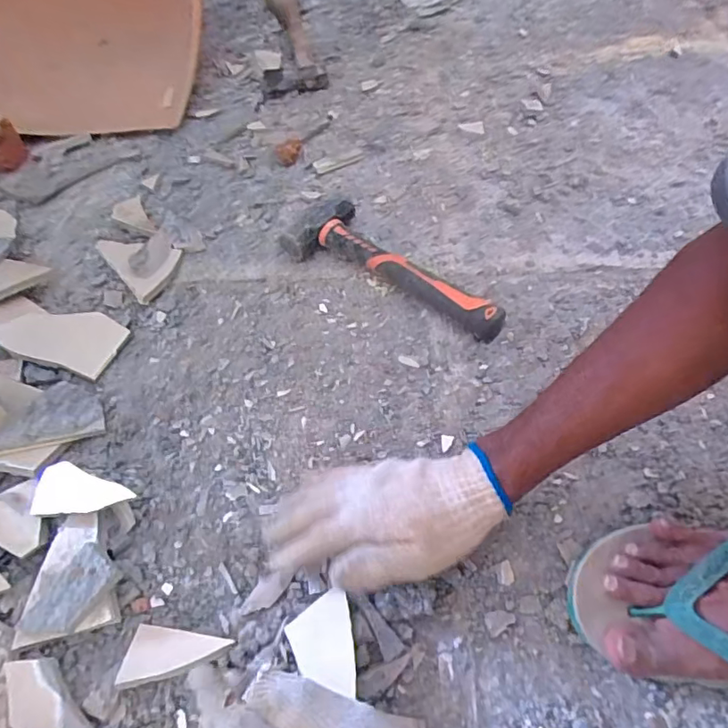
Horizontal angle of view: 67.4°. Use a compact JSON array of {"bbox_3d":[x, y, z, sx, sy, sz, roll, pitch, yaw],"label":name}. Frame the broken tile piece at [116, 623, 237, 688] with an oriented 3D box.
[{"bbox_3d":[-0.142,0.224,0.414,0.073,0.012,0.043,10,47,-2],"label":"broken tile piece"}]

